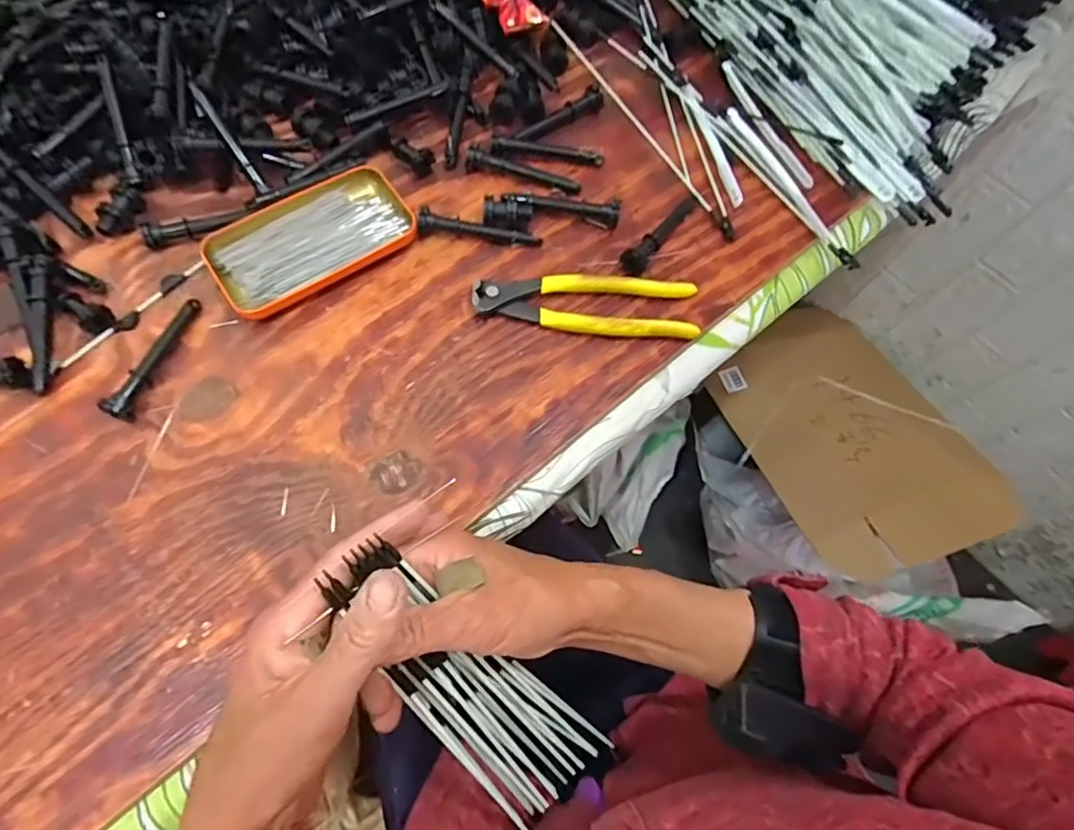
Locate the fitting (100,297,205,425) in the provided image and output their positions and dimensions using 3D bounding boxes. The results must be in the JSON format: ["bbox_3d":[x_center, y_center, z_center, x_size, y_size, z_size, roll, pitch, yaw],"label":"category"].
[{"bbox_3d":[-0.256,-0.041,0.388,0.014,0.016,0.094,16,68,3],"label":"fitting"}]

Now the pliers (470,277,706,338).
[{"bbox_3d":[0.036,-0.079,0.425,0.162,0.016,0.045,0,68,-3],"label":"pliers"}]

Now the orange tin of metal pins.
[{"bbox_3d":[-0.166,-0.129,0.428,0.141,0.019,0.076,-33,73,-15],"label":"orange tin of metal pins"}]

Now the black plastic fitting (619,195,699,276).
[{"bbox_3d":[0.100,-0.145,0.452,0.018,0.019,0.096,40,71,12],"label":"black plastic fitting"}]

